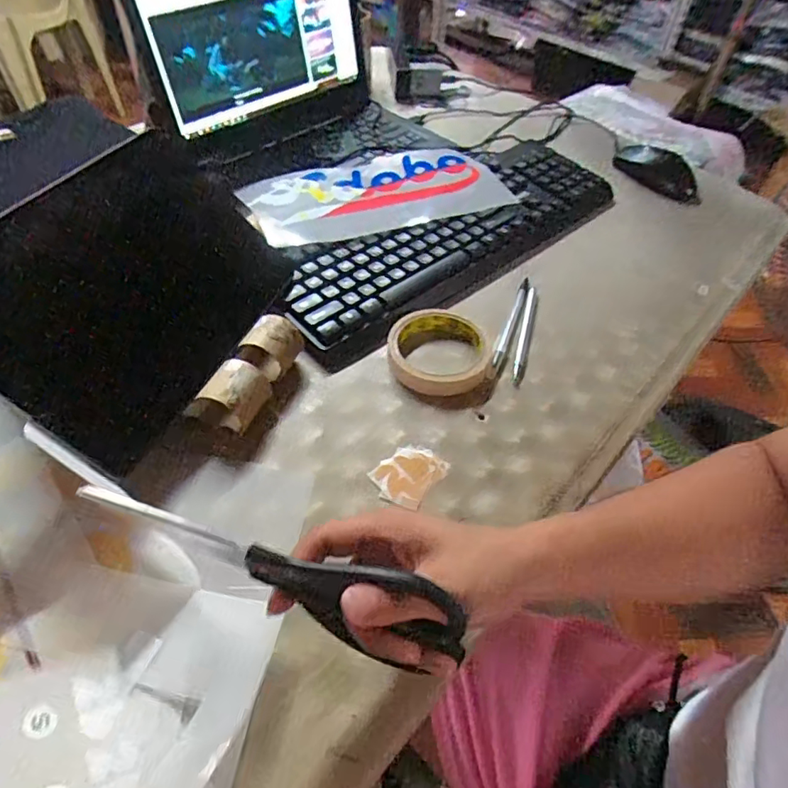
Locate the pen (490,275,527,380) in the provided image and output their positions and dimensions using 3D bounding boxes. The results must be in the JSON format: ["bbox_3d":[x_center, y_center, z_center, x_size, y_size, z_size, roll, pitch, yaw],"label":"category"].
[{"bbox_3d":[0.116,-0.067,0.542,0.012,0.015,0.154,17,51,11],"label":"pen"}]

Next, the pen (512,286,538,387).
[{"bbox_3d":[0.126,-0.059,0.529,0.011,0.016,0.139,14,50,8],"label":"pen"}]

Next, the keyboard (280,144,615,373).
[{"bbox_3d":[0.068,-0.174,0.603,0.454,0.022,0.124,-34,77,-25],"label":"keyboard"}]

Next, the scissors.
[{"bbox_3d":[-0.058,0.089,0.268,0.191,0.053,0.021,20,46,0],"label":"scissors"}]

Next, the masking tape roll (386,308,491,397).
[{"bbox_3d":[0.041,-0.041,0.505,0.090,0.029,0.092,2,50,-2],"label":"masking tape roll"}]

